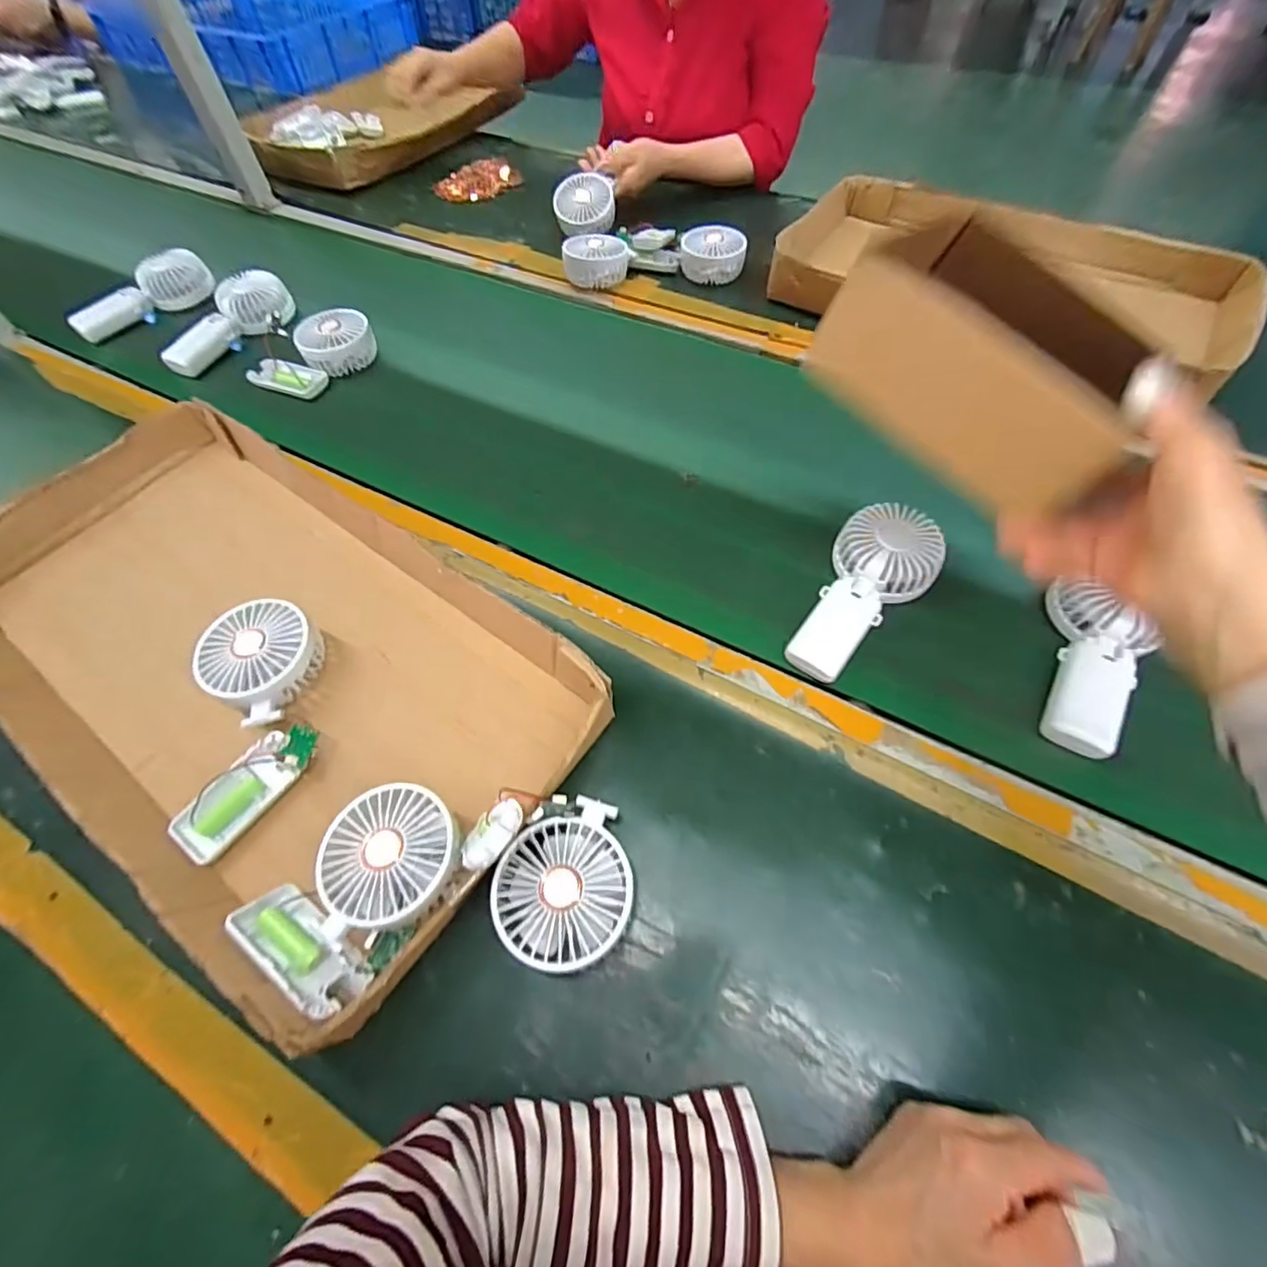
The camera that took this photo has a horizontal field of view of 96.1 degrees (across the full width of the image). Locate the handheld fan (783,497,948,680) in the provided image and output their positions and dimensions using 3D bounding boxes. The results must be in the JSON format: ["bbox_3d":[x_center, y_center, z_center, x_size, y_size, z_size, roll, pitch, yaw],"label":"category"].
[{"bbox_3d":[0.195,-0.036,0.477,0.083,0.034,0.174,29,63,18],"label":"handheld fan"}]

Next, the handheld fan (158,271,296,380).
[{"bbox_3d":[-0.506,-0.403,0.728,0.085,0.036,0.194,12,59,9],"label":"handheld fan"}]

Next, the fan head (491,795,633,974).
[{"bbox_3d":[-0.044,0.165,0.371,0.084,0.047,0.094,-14,59,-7],"label":"fan head"}]

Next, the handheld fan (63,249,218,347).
[{"bbox_3d":[-0.660,-0.456,0.762,0.075,0.036,0.181,29,63,18],"label":"handheld fan"}]

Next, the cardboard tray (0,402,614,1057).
[{"bbox_3d":[-0.320,0.008,0.465,0.585,0.057,0.291,31,64,19],"label":"cardboard tray"}]

